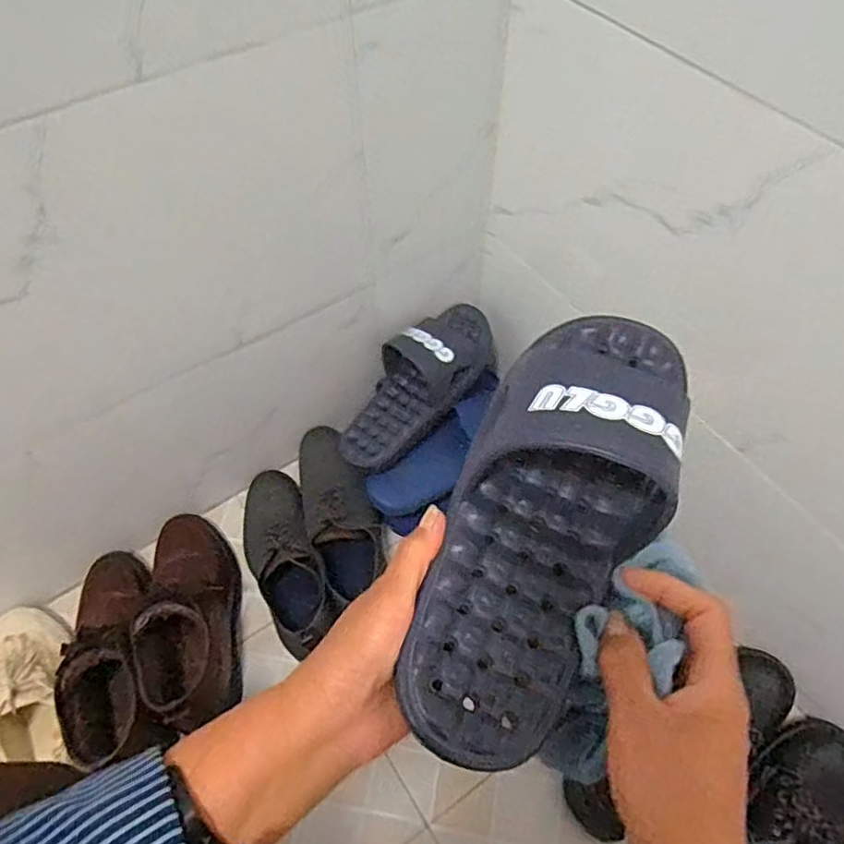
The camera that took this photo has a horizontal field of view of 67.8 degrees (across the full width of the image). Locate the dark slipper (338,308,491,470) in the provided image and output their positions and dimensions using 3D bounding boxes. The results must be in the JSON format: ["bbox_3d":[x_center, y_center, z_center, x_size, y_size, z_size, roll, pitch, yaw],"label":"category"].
[{"bbox_3d":[-0.011,-0.059,0.826,0.107,0.064,0.268,33,78,21],"label":"dark slipper"}]

